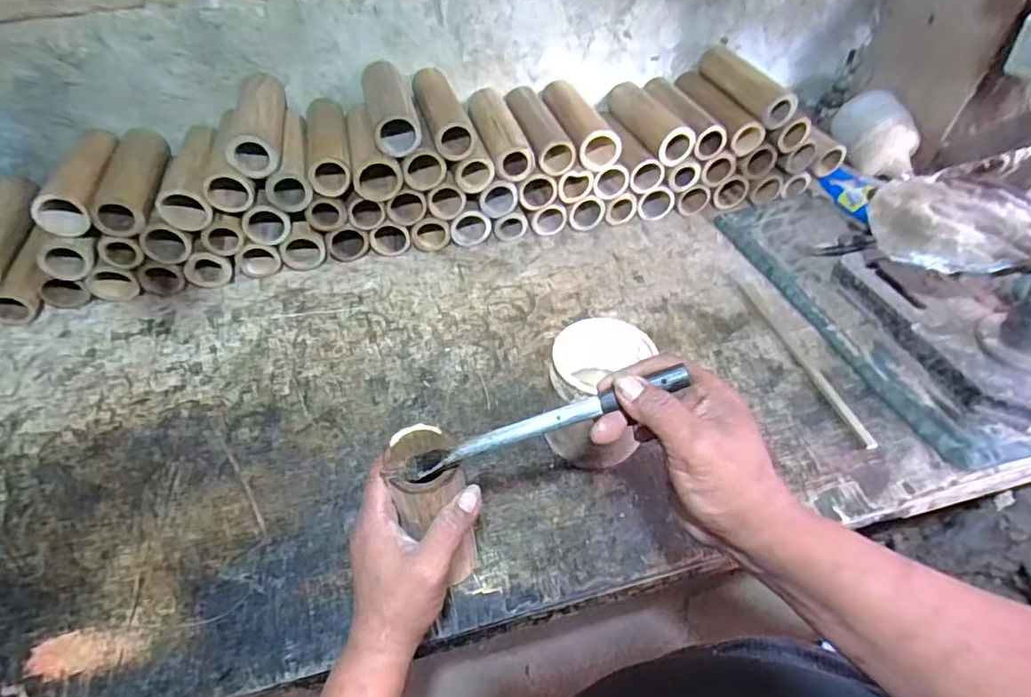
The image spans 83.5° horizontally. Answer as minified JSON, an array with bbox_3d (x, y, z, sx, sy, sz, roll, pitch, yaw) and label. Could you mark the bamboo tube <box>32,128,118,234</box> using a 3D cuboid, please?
[{"bbox_3d":[-0.535,-0.213,0.722,0.066,0.057,0.192,-12,49,-9],"label":"bamboo tube"}]

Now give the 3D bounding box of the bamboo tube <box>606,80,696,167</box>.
[{"bbox_3d":[0.198,-0.343,0.858,0.052,0.047,0.181,-15,50,-12],"label":"bamboo tube"}]

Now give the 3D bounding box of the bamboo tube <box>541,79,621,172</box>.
[{"bbox_3d":[0.087,-0.325,0.828,0.061,0.053,0.177,-15,50,-11],"label":"bamboo tube"}]

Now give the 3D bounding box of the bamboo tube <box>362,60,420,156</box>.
[{"bbox_3d":[-0.164,-0.319,0.752,0.059,0.047,0.177,-13,50,-10],"label":"bamboo tube"}]

